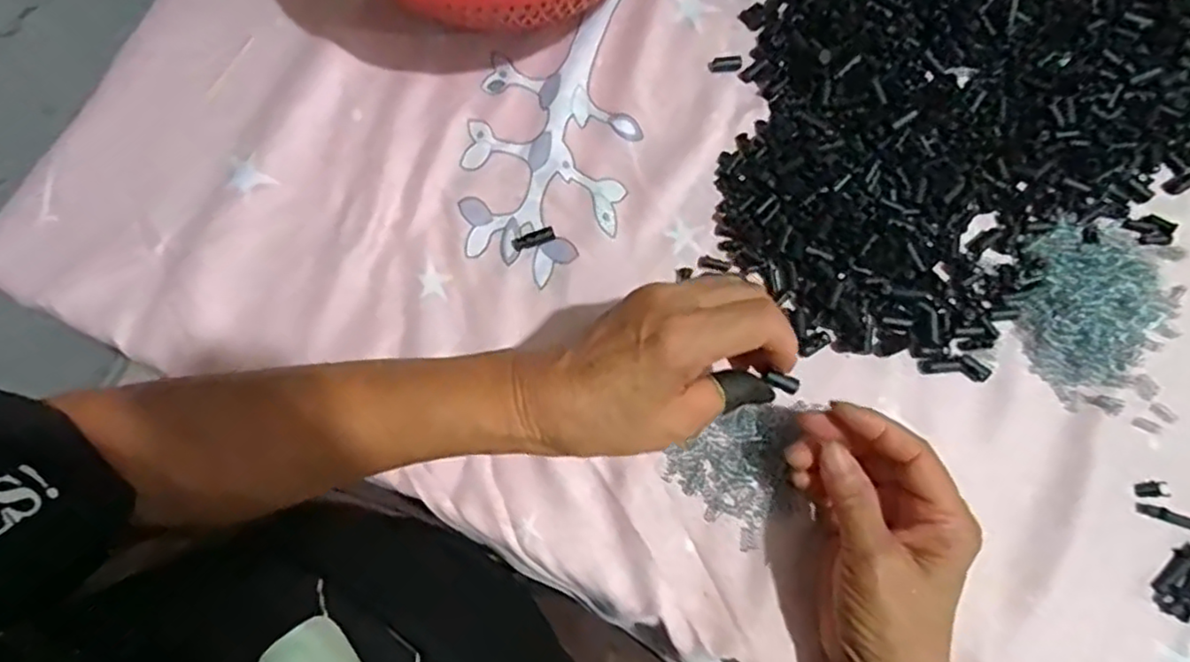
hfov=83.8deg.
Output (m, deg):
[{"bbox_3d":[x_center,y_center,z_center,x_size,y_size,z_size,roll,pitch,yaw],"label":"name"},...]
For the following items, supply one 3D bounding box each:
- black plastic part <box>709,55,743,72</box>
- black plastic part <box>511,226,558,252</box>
[{"bbox_3d":[0.088,-0.179,0.446,0.021,0.007,0.008,-2,75,0],"label":"black plastic part"},{"bbox_3d":[-0.038,-0.058,0.418,0.027,0.004,0.009,-20,76,-5],"label":"black plastic part"}]

